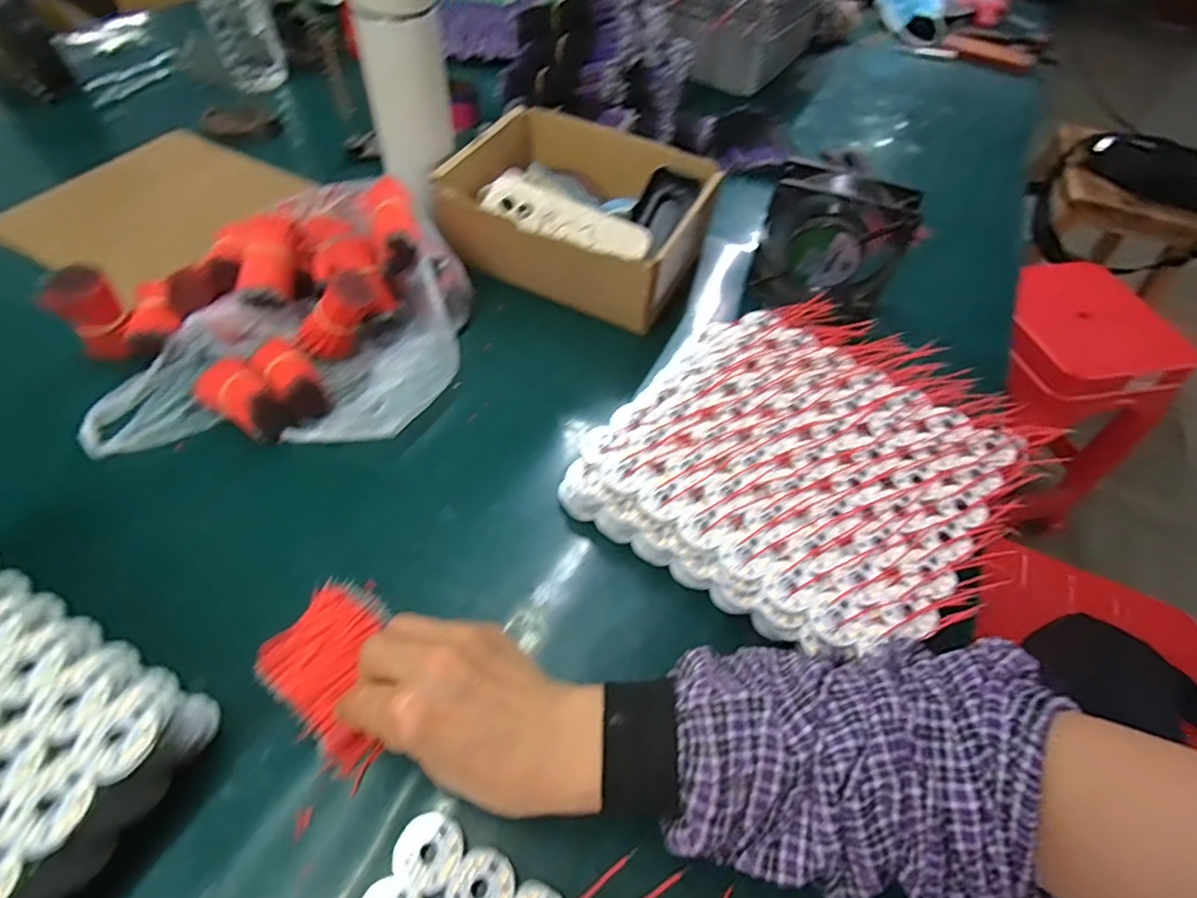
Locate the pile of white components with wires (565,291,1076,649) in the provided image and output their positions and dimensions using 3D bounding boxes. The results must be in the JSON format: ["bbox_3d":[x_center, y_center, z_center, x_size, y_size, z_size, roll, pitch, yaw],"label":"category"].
[{"bbox_3d":[0.150,0.009,0.436,0.252,0.055,0.257,34,58,19],"label":"pile of white components with wires"}]

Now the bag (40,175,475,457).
[{"bbox_3d":[-0.254,-0.116,0.478,0.292,0.083,0.234,-8,54,-11],"label":"bag"}]

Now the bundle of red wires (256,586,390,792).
[{"bbox_3d":[-0.146,0.125,0.348,0.101,0.019,0.070,38,59,21],"label":"bundle of red wires"}]

